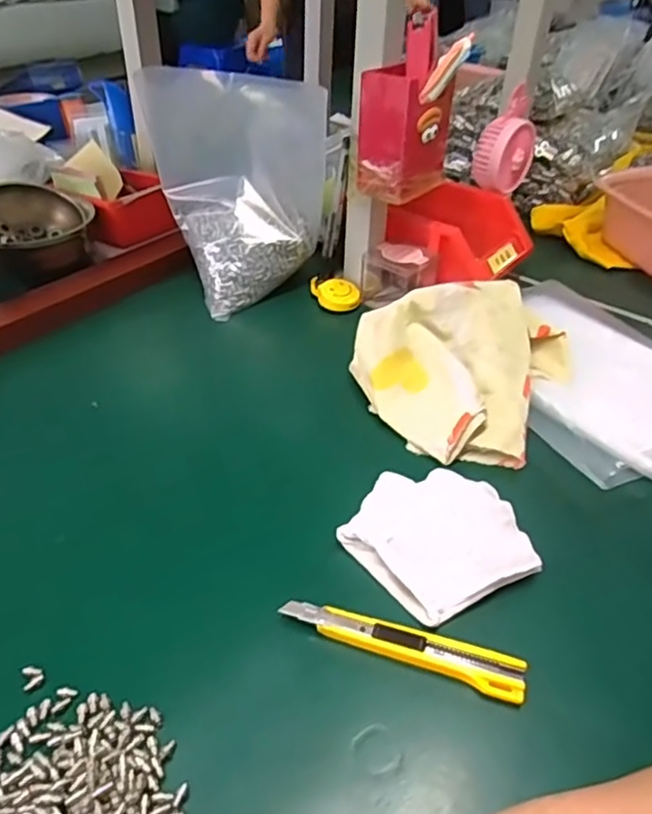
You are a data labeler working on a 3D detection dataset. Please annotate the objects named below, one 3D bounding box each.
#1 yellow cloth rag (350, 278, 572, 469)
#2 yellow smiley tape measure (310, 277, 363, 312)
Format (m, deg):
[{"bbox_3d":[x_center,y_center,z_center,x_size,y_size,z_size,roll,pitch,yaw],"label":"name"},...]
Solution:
[{"bbox_3d":[0.103,-0.042,0.504,0.168,0.057,0.166,16,44,17],"label":"yellow cloth rag"},{"bbox_3d":[0.010,-0.115,0.643,0.053,0.014,0.040,3,66,4],"label":"yellow smiley tape measure"}]

